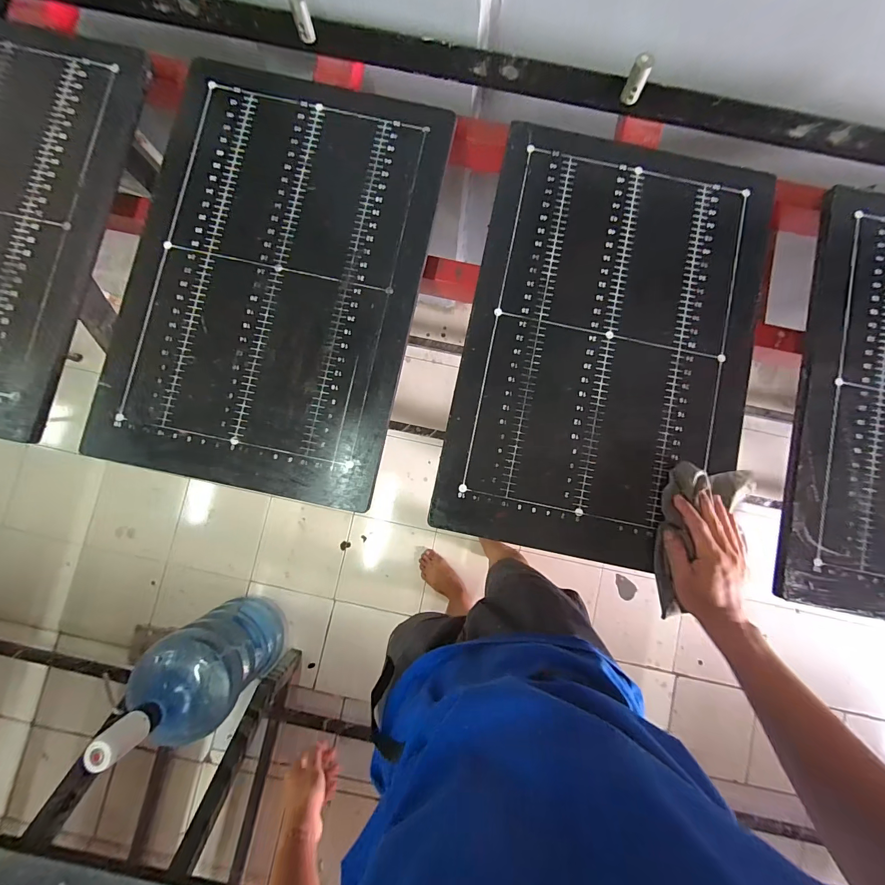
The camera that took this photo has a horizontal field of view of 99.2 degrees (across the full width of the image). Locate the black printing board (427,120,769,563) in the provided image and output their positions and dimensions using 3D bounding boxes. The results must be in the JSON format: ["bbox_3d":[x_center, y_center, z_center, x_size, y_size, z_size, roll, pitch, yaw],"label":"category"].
[{"bbox_3d":[0.234,-0.140,0.526,0.392,0.010,0.587,12,85,0],"label":"black printing board"}]

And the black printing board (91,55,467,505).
[{"bbox_3d":[-0.231,-0.231,0.524,0.391,0.014,0.581,13,85,0],"label":"black printing board"}]

